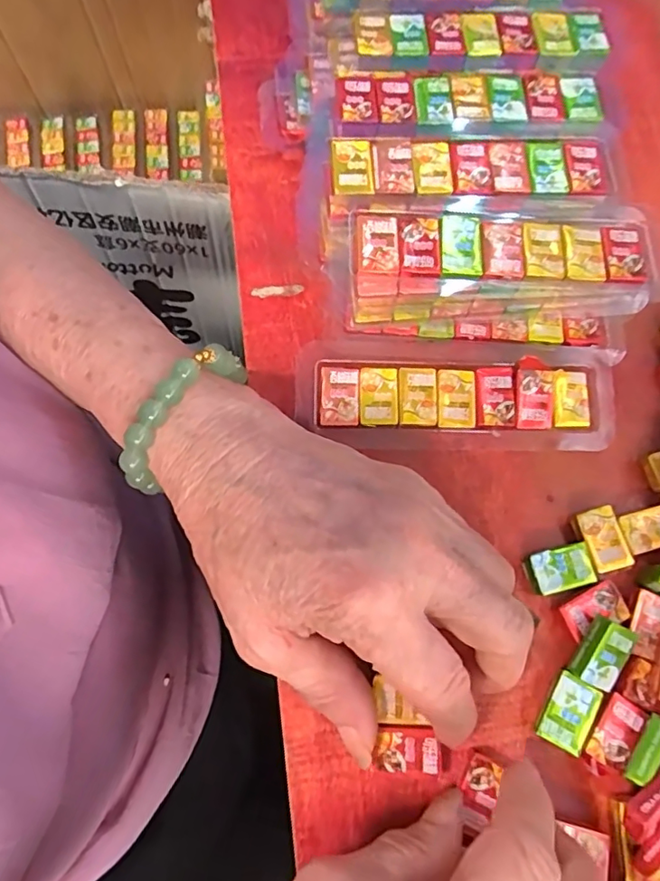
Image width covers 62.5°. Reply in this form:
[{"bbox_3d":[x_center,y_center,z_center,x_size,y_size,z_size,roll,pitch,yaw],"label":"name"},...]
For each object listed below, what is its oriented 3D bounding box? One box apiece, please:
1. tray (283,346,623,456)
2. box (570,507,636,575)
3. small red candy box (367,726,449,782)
[{"bbox_3d":[0.056,-0.017,0.236,0.141,0.010,0.045,5,73,-1],"label":"tray"},{"bbox_3d":[0.113,0.041,0.223,0.018,0.004,0.025,-14,74,-6],"label":"box"},{"bbox_3d":[0.031,0.115,0.201,0.029,0.011,0.018,7,73,0],"label":"small red candy box"}]

